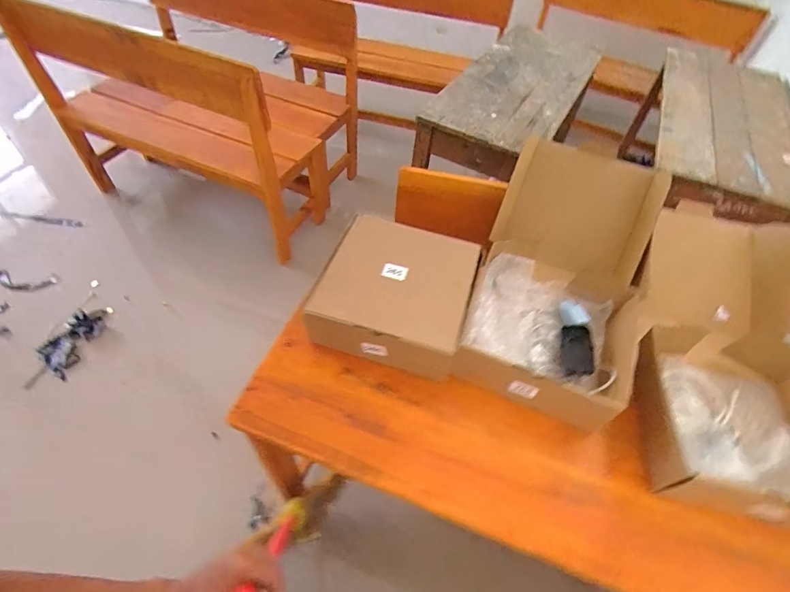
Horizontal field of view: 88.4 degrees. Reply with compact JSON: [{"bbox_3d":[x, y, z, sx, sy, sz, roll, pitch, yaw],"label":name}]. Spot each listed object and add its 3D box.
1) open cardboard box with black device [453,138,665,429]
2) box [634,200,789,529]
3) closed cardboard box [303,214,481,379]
[{"bbox_3d":[0.305,-0.025,0.762,0.288,0.181,0.454,21,53,11],"label":"open cardboard box with black device"},{"bbox_3d":[0.596,0.082,0.737,0.301,0.151,0.586,15,52,7],"label":"box"},{"bbox_3d":[0.001,-0.003,0.748,0.255,0.127,0.259,15,52,7],"label":"closed cardboard box"}]

